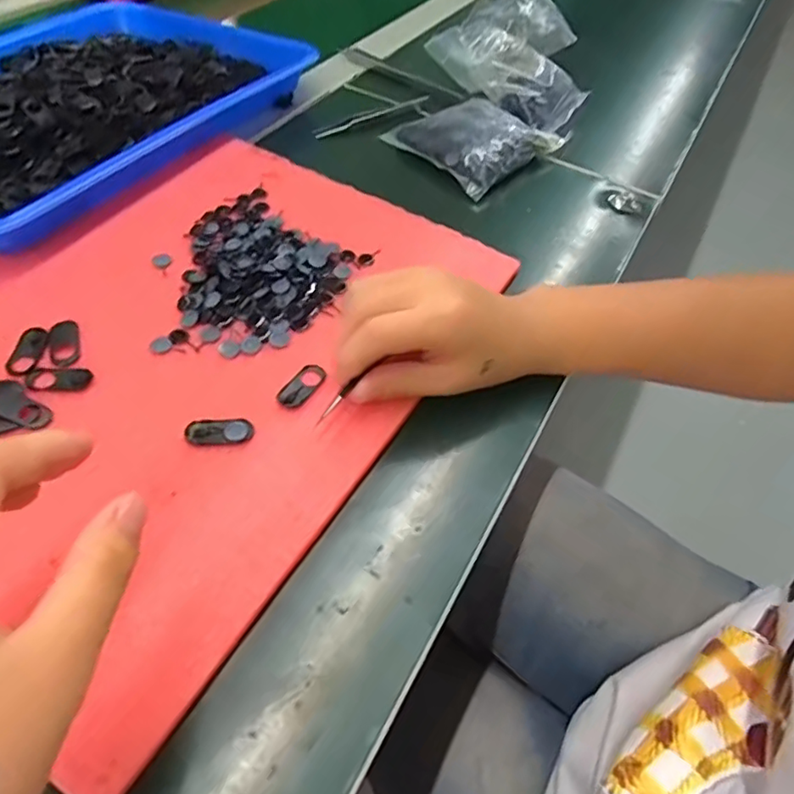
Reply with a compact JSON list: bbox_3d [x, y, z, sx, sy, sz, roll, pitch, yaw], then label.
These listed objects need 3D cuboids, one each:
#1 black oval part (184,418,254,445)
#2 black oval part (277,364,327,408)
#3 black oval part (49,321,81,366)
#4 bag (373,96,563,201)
[{"bbox_3d":[-0.085,0.016,0.275,0.031,0.004,0.014,-2,54,-8],"label":"black oval part"},{"bbox_3d":[-0.049,-0.007,0.297,0.014,0.004,0.030,28,55,14],"label":"black oval part"},{"bbox_3d":[-0.174,-0.029,0.302,0.015,0.004,0.030,-13,56,-16],"label":"black oval part"},{"bbox_3d":[0.067,-0.214,0.460,0.111,0.018,0.098,-36,64,-28],"label":"bag"}]

